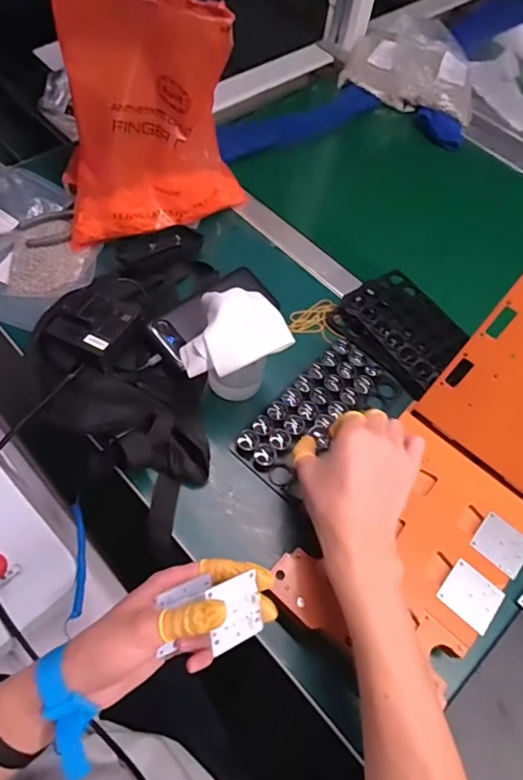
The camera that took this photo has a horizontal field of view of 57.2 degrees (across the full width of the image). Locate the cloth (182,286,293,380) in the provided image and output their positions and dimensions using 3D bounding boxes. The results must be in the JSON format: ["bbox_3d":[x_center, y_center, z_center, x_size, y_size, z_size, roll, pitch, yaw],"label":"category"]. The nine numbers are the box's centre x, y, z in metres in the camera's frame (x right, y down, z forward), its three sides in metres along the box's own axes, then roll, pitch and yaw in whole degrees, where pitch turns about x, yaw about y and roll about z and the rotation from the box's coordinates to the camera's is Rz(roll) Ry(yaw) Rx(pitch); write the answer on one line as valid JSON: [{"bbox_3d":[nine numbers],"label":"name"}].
[{"bbox_3d":[-0.031,-0.059,0.461,0.097,0.032,0.087,-13,63,-13],"label":"cloth"}]

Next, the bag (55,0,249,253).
[{"bbox_3d":[-0.142,-0.320,0.568,0.230,0.230,0.120,-18,64,-12],"label":"bag"}]

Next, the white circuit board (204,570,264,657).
[{"bbox_3d":[-0.020,0.161,0.344,0.039,0.004,0.043,-10,91,-35],"label":"white circuit board"}]

